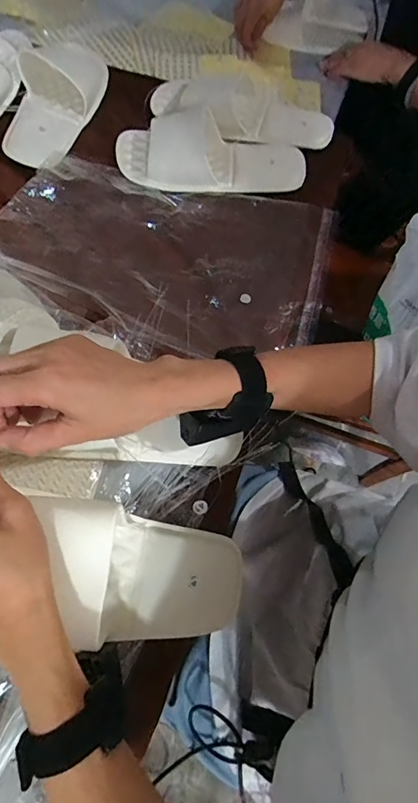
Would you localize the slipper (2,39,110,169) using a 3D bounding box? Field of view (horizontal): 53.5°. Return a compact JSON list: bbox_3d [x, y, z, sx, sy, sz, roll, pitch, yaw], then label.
[{"bbox_3d":[-0.217,-0.425,0.578,0.100,0.053,0.228,12,69,1],"label":"slipper"}]

